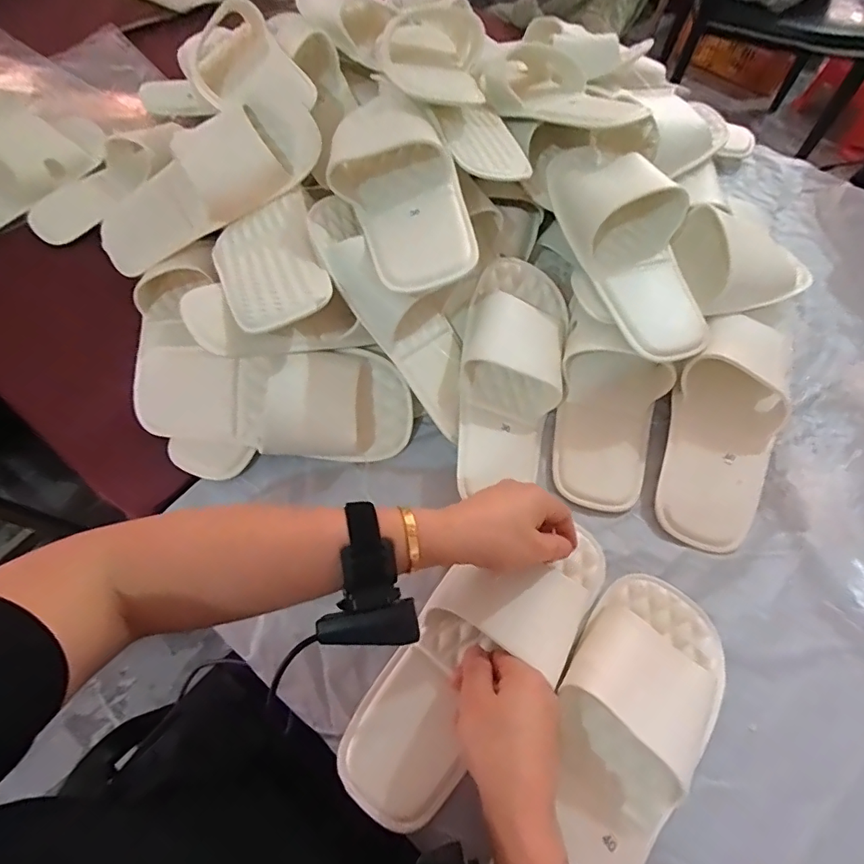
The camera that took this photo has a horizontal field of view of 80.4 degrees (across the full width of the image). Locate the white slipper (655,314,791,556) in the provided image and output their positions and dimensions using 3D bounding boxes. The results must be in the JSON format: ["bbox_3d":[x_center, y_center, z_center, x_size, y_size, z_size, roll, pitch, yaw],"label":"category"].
[{"bbox_3d":[0.287,-0.006,0.493,0.107,0.056,0.240,19,80,11],"label":"white slipper"}]

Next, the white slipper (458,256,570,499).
[{"bbox_3d":[0.083,-0.059,0.521,0.109,0.058,0.250,13,80,-7],"label":"white slipper"}]

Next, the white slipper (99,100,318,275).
[{"bbox_3d":[-0.256,-0.274,0.568,0.273,0.062,0.090,-29,63,8],"label":"white slipper"}]

